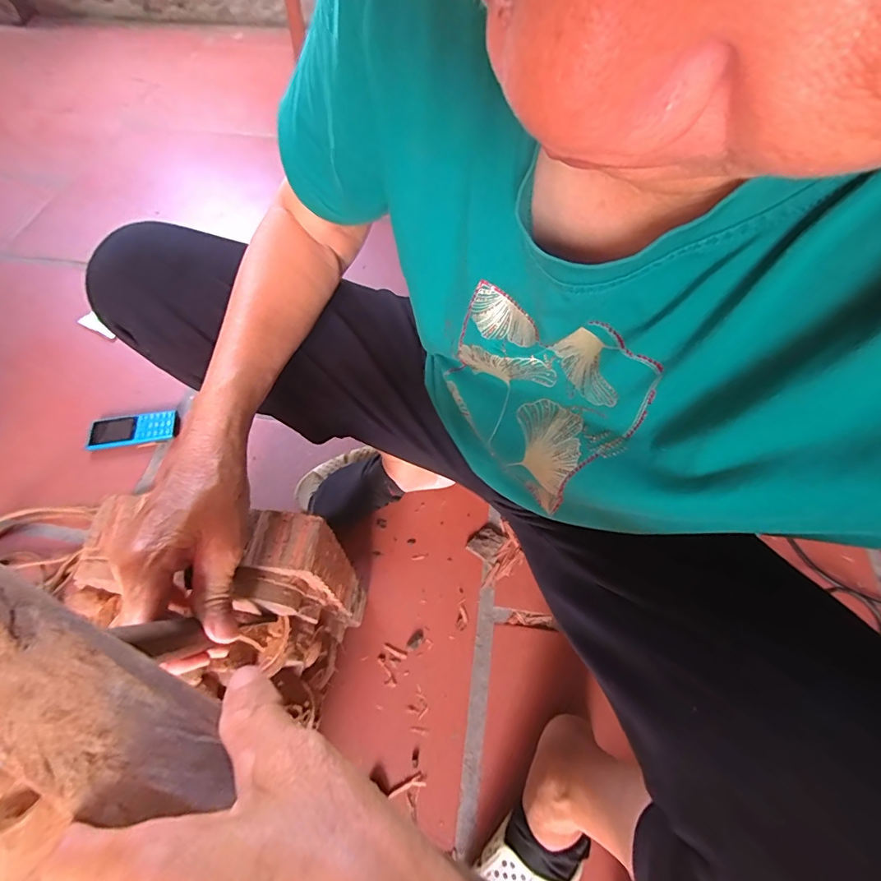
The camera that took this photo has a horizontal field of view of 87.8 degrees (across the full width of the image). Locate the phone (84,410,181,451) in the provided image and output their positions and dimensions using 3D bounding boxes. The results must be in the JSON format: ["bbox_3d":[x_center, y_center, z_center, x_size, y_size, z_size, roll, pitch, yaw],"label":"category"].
[{"bbox_3d":[-0.483,-0.017,0.719,0.134,0.018,0.053,-9,61,-7],"label":"phone"}]

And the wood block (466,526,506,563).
[{"bbox_3d":[0.064,0.139,0.630,0.038,0.008,0.050,35,65,17],"label":"wood block"}]

